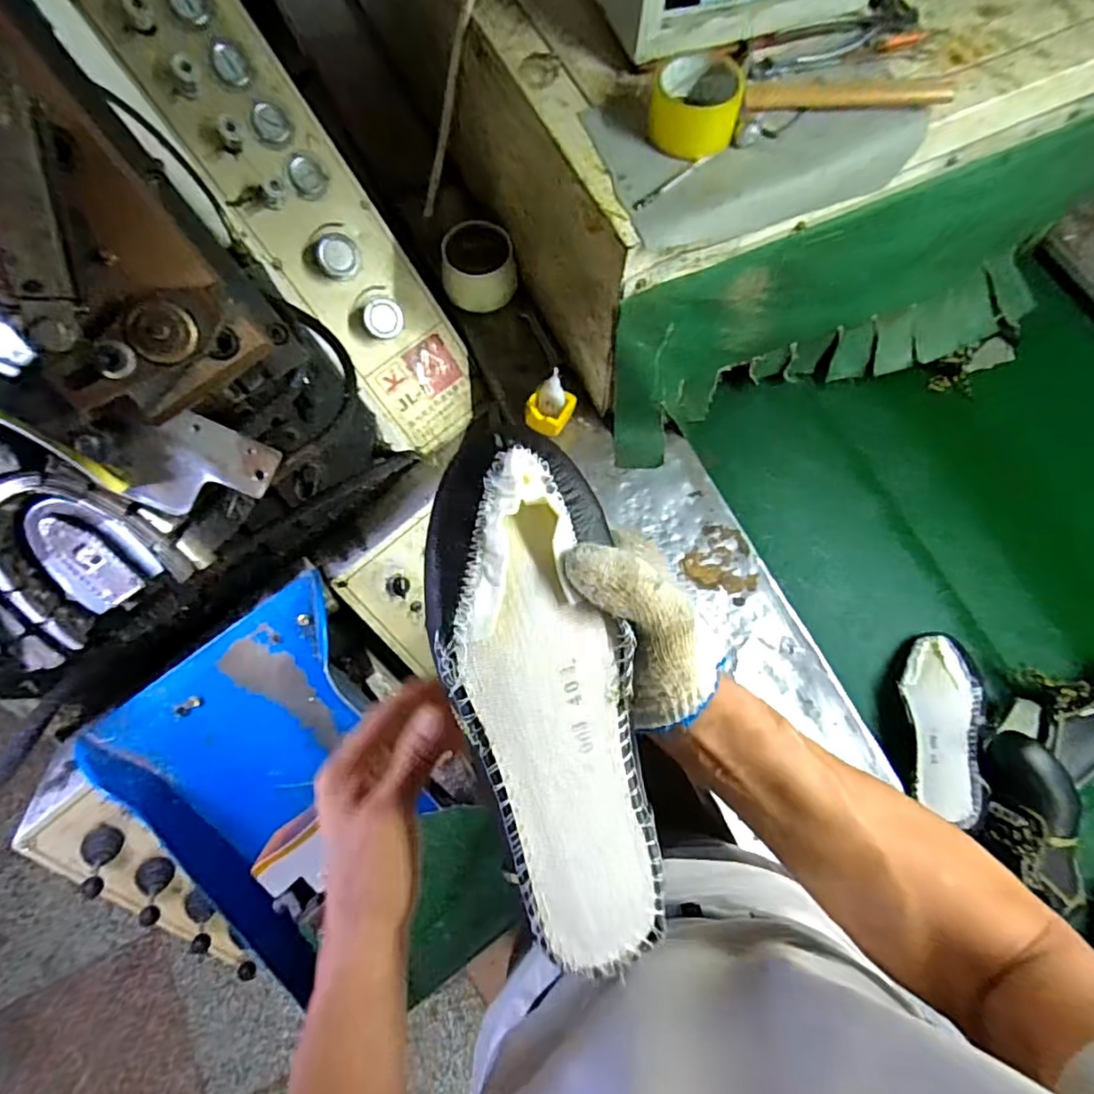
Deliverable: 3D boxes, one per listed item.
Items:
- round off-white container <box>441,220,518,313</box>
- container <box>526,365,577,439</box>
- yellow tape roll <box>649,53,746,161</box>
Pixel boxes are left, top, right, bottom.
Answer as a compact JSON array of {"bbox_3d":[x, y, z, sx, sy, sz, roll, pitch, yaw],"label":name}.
[{"bbox_3d":[-0.109,-0.447,0.955,0.118,0.084,0.100,2,72,0],"label":"round off-white container"},{"bbox_3d":[0.004,-0.210,0.902,0.065,0.083,0.072,33,75,10],"label":"container"},{"bbox_3d":[0.155,-0.463,0.620,0.085,0.048,0.085,0,72,0],"label":"yellow tape roll"}]

